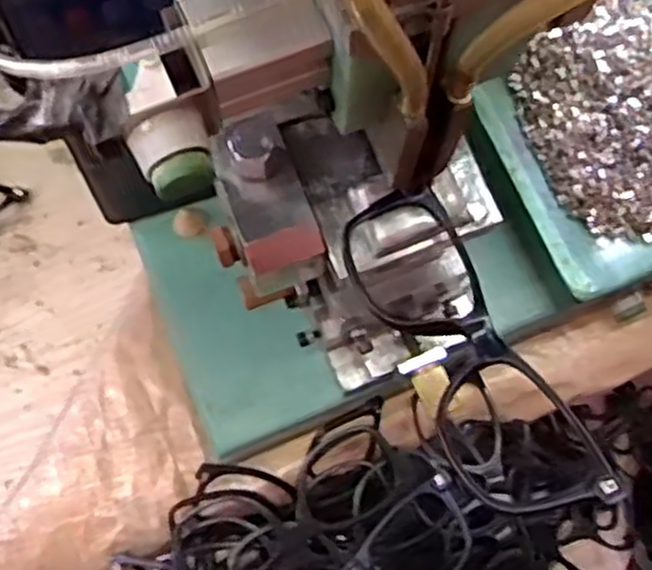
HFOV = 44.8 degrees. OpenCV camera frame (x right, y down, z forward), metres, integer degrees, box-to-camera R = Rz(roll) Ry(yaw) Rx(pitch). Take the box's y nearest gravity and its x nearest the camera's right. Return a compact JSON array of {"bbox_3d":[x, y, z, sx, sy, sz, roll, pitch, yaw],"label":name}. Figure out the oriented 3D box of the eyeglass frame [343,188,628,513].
[{"bbox_3d":[0.051,0.024,0.291,0.048,0.022,0.135,-24,77,-8],"label":"eyeglass frame"}]

